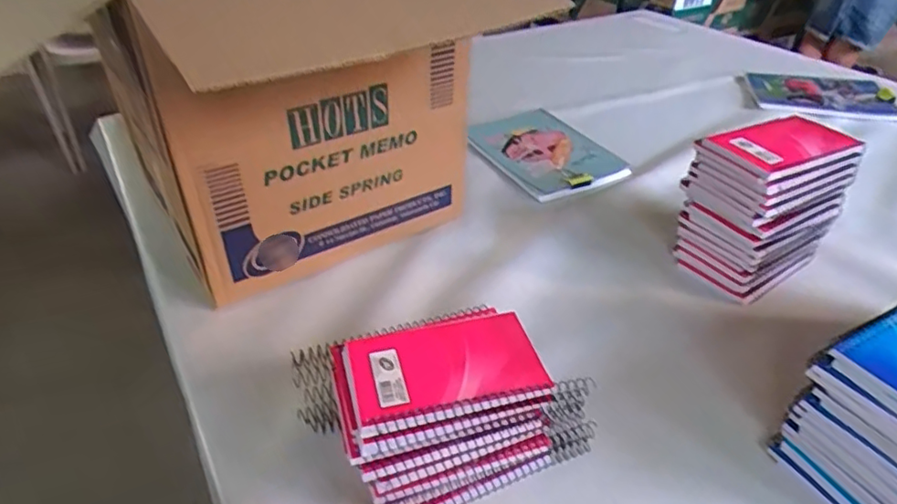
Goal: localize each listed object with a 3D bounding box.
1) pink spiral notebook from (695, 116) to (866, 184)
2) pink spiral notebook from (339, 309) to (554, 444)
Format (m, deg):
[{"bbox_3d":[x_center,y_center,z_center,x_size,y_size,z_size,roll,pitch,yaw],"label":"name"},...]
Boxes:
[{"bbox_3d":[0.330,-0.106,0.577,0.141,0.015,0.085,-16,40,-21],"label":"pink spiral notebook"},{"bbox_3d":[-0.003,0.079,0.409,0.132,0.009,0.083,-9,38,-13],"label":"pink spiral notebook"}]

